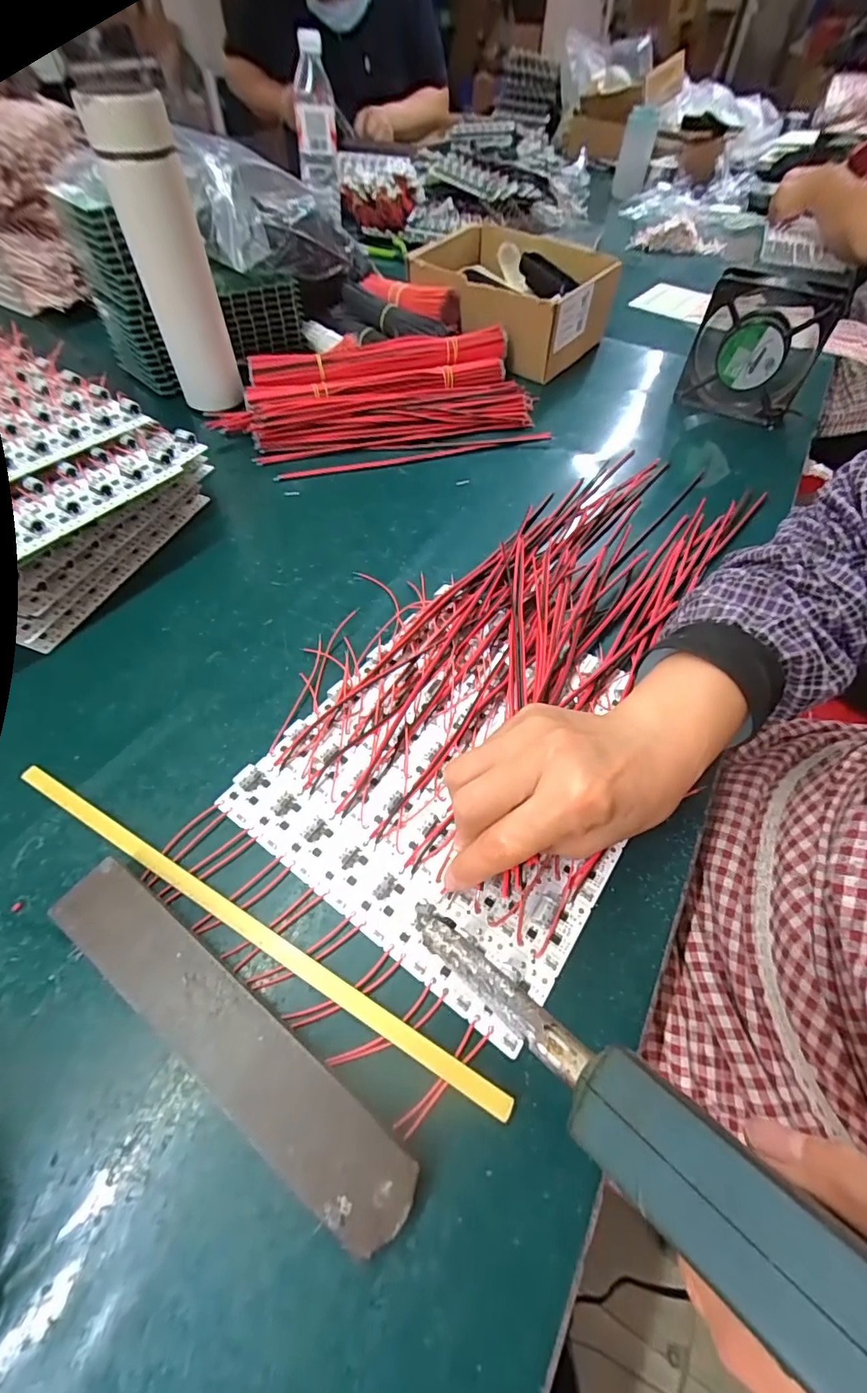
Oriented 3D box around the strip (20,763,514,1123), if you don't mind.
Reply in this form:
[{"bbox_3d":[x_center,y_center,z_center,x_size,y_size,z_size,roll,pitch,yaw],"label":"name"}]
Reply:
[{"bbox_3d":[-0.104,0.110,0.253,0.308,0.004,0.011,25,56,17],"label":"strip"}]

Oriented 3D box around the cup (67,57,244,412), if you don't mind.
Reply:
[{"bbox_3d":[-0.245,-0.404,0.476,0.067,0.250,0.078,-20,57,-14],"label":"cup"}]

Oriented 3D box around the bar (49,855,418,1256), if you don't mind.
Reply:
[{"bbox_3d":[-0.093,0.145,0.222,0.198,0.017,0.035,31,60,20],"label":"bar"}]

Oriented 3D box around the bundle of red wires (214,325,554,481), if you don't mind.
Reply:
[{"bbox_3d":[-0.062,-0.317,0.539,0.344,0.061,0.181,-8,55,-6],"label":"bundle of red wires"}]

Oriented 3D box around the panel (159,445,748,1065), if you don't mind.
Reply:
[{"bbox_3d":[0.071,-0.042,0.363,0.227,0.021,0.500,30,61,19],"label":"panel"}]

